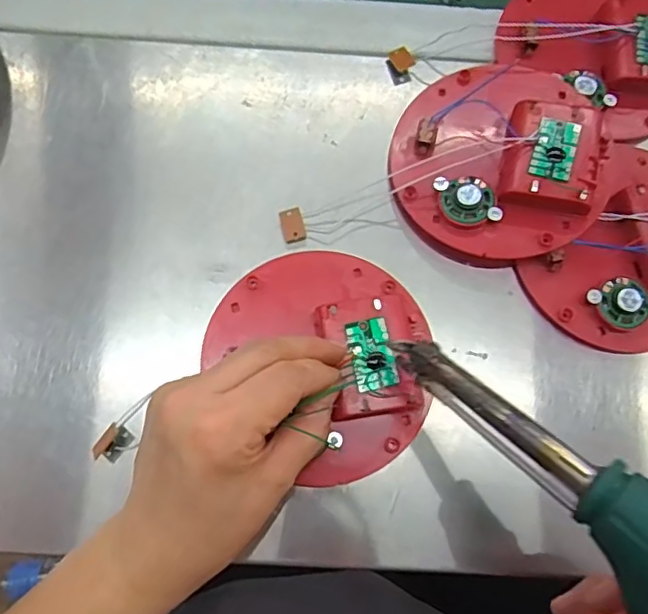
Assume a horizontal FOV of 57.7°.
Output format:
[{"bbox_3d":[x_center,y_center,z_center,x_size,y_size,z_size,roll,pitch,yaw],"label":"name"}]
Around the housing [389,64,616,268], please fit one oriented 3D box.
[{"bbox_3d":[0.101,-0.088,0.337,0.117,0.037,0.124,1,76,-2],"label":"housing"}]

